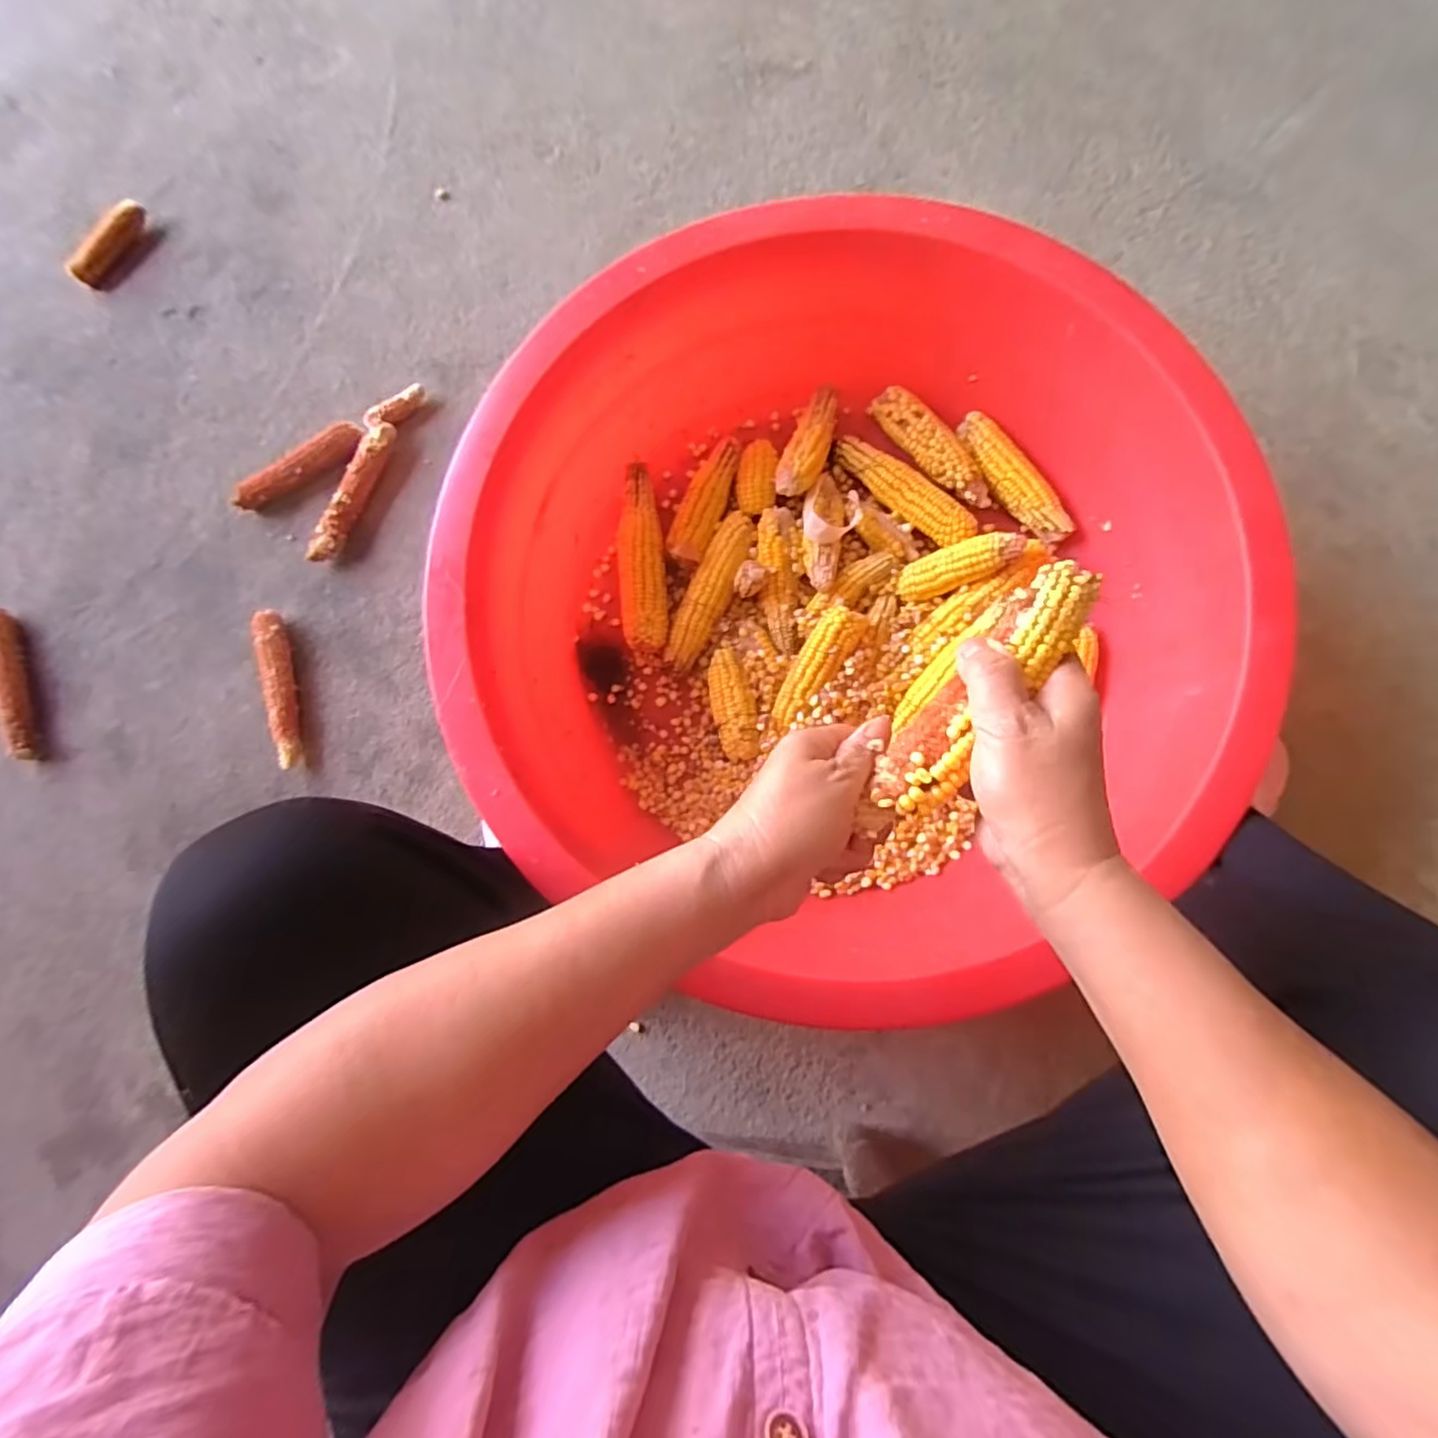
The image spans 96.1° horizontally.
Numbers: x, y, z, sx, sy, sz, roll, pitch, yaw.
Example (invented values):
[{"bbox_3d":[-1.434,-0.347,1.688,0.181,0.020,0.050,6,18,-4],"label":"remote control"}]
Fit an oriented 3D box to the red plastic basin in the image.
[{"bbox_3d":[0.107,-0.109,0.615,0.662,0.193,0.639,0,84,4],"label":"red plastic basin"}]

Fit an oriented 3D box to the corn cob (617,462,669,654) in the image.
[{"bbox_3d":[-0.083,-0.168,0.687,0.048,0.042,0.195,-7,83,1],"label":"corn cob"}]

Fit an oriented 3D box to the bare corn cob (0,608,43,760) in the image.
[{"bbox_3d":[-0.804,-0.042,0.737,0.032,0.036,0.188,-21,83,2],"label":"bare corn cob"}]

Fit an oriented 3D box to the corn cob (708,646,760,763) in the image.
[{"bbox_3d":[0.015,-0.015,0.670,0.043,0.035,0.116,-12,83,1],"label":"corn cob"}]

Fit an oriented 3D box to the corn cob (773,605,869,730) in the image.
[{"bbox_3d":[0.094,-0.053,0.649,0.044,0.045,0.131,35,86,5],"label":"corn cob"}]

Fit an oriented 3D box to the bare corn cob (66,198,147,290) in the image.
[{"bbox_3d":[-0.765,-0.597,0.815,0.039,0.043,0.118,28,87,7],"label":"bare corn cob"}]

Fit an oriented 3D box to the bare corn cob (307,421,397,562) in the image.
[{"bbox_3d":[-0.422,-0.261,0.752,0.035,0.030,0.175,27,86,7],"label":"bare corn cob"}]

